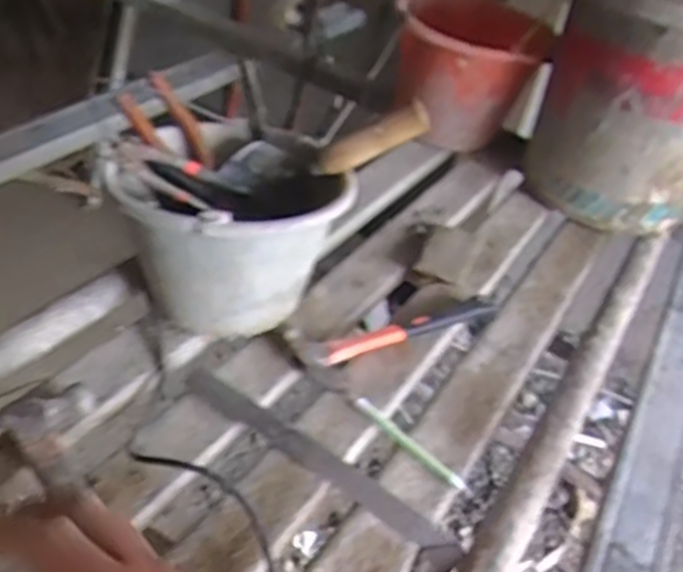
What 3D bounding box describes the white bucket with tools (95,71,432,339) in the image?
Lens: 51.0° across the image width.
[{"bbox_3d":[-0.117,-0.090,0.775,0.267,0.235,0.248,-23,52,-39],"label":"white bucket with tools"}]

